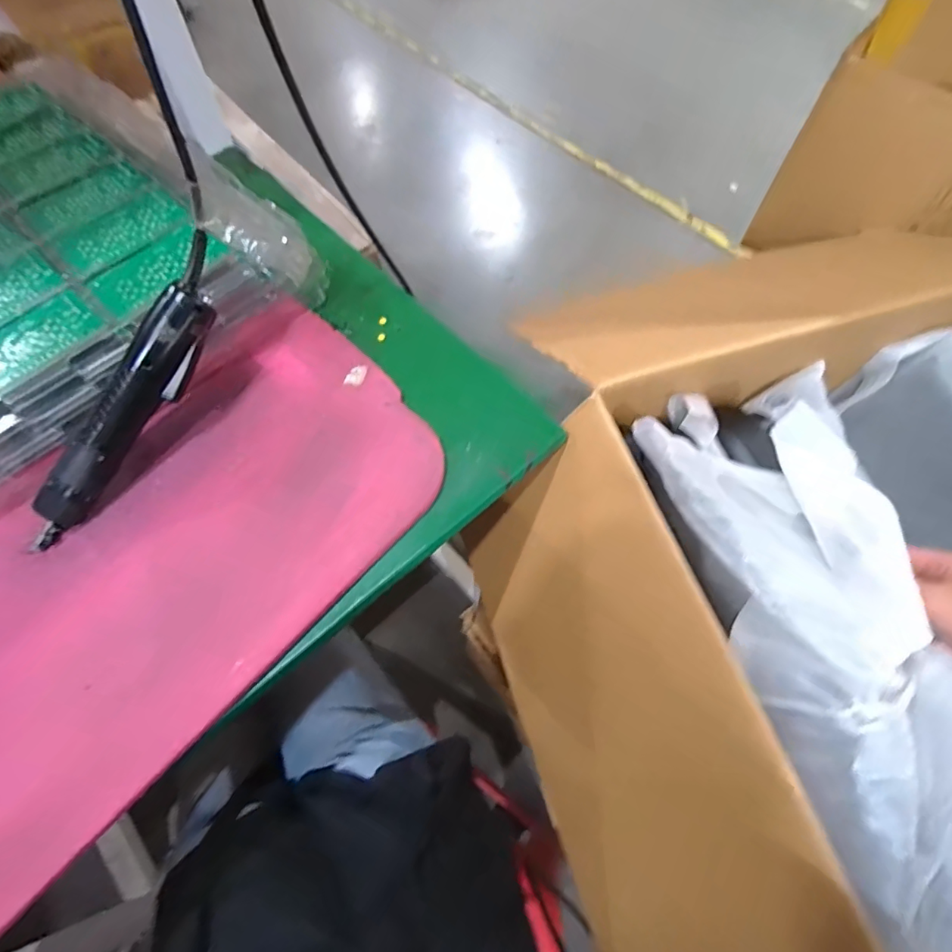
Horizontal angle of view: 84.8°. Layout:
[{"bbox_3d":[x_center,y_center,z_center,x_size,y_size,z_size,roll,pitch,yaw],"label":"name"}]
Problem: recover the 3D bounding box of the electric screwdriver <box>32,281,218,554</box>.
[{"bbox_3d":[-0.270,-0.042,0.396,0.031,0.036,0.223,34,92,16],"label":"electric screwdriver"}]

